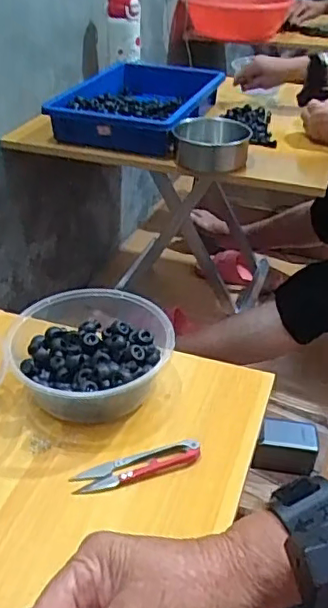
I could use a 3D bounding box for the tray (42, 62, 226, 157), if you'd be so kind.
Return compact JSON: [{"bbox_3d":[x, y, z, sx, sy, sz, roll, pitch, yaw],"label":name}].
[{"bbox_3d":[-0.042,-0.379,1.084,0.254,0.067,0.338,11,37,12],"label":"tray"}]

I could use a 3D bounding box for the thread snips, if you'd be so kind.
[{"bbox_3d":[-0.021,0.128,0.452,0.101,0.011,0.023,-9,38,-14],"label":"thread snips"}]

